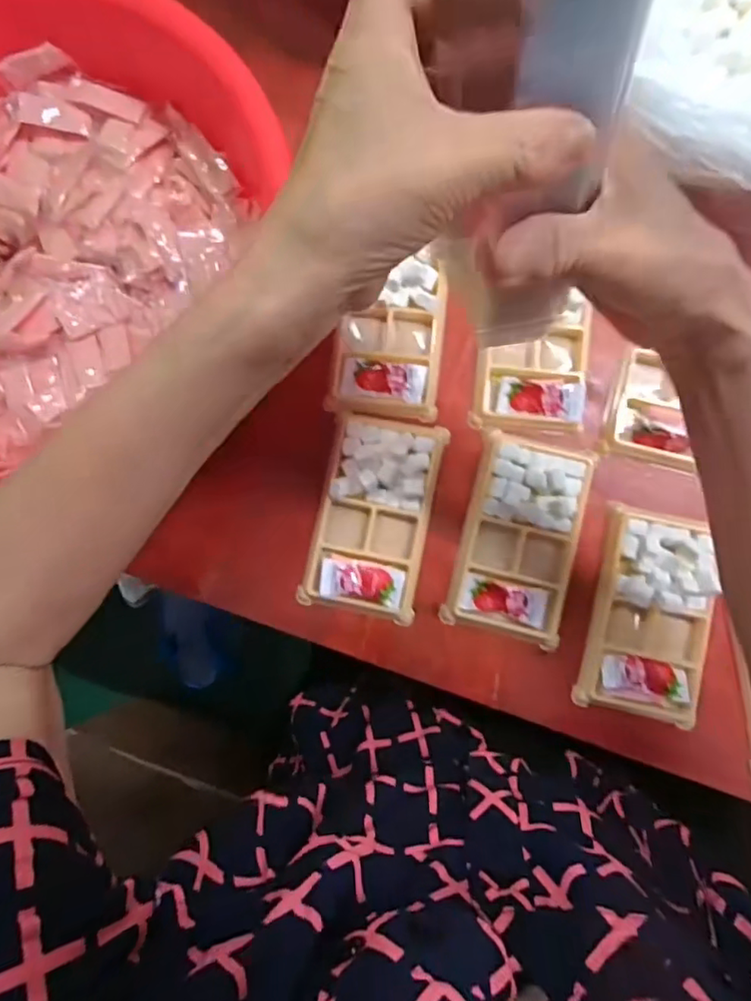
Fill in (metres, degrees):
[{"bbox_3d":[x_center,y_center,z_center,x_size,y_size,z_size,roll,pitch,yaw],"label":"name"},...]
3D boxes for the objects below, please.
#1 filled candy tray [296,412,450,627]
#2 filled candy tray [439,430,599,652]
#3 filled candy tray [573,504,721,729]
[{"bbox_3d":[0.000,0.010,0.408,0.075,0.025,0.134,13,86,4],"label":"filled candy tray"},{"bbox_3d":[0.100,0.026,0.402,0.074,0.015,0.135,13,86,4],"label":"filled candy tray"},{"bbox_3d":[0.185,0.077,0.392,0.075,0.022,0.131,10,86,3],"label":"filled candy tray"}]

